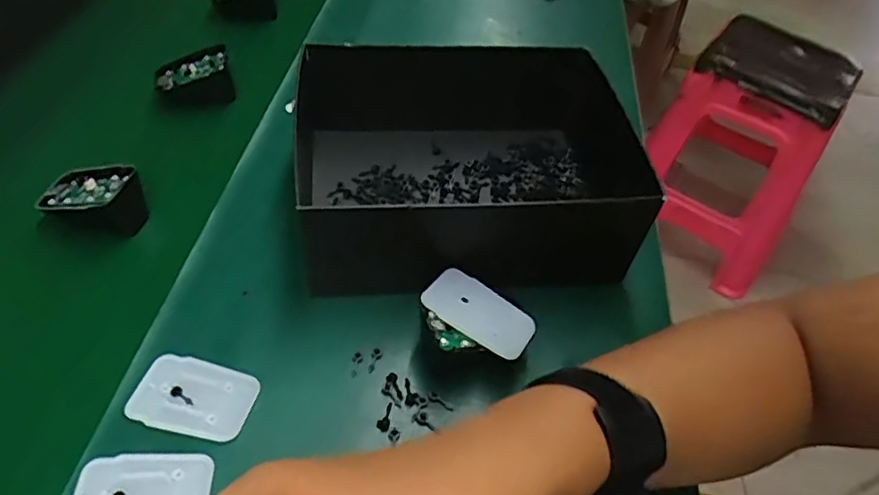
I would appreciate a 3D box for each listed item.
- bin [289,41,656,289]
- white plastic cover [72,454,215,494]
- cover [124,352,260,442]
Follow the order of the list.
[{"bbox_3d":[0.017,-0.063,0.445,0.241,0.085,0.188,-1,50,-7],"label":"bin"},{"bbox_3d":[-0.156,0.129,0.307,0.067,0.004,0.043,1,49,-6],"label":"white plastic cover"},{"bbox_3d":[-0.144,0.086,0.346,0.068,0.004,0.044,14,49,6],"label":"cover"}]

